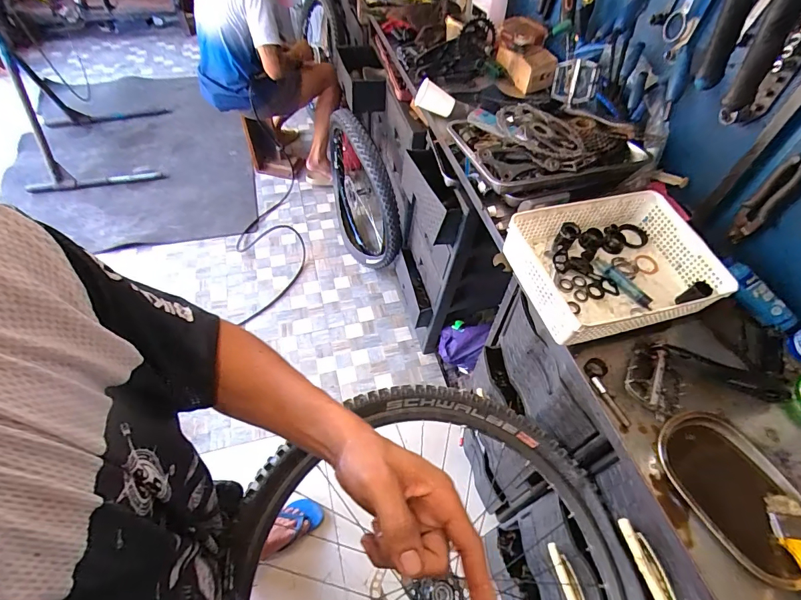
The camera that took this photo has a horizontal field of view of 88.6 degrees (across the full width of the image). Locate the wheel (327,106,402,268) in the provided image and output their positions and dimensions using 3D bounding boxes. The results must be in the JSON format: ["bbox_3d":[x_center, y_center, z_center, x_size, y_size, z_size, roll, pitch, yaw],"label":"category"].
[{"bbox_3d":[-0.195,-0.474,1.730,0.109,0.617,0.681,-24,50,-23],"label":"wheel"}]

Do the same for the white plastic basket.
[{"bbox_3d":[0.382,-0.060,0.742,0.324,0.093,0.240,-13,55,-12],"label":"white plastic basket"}]

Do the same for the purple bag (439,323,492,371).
[{"bbox_3d":[0.214,0.153,1.421,0.151,0.113,0.133,14,54,7],"label":"purple bag"}]

